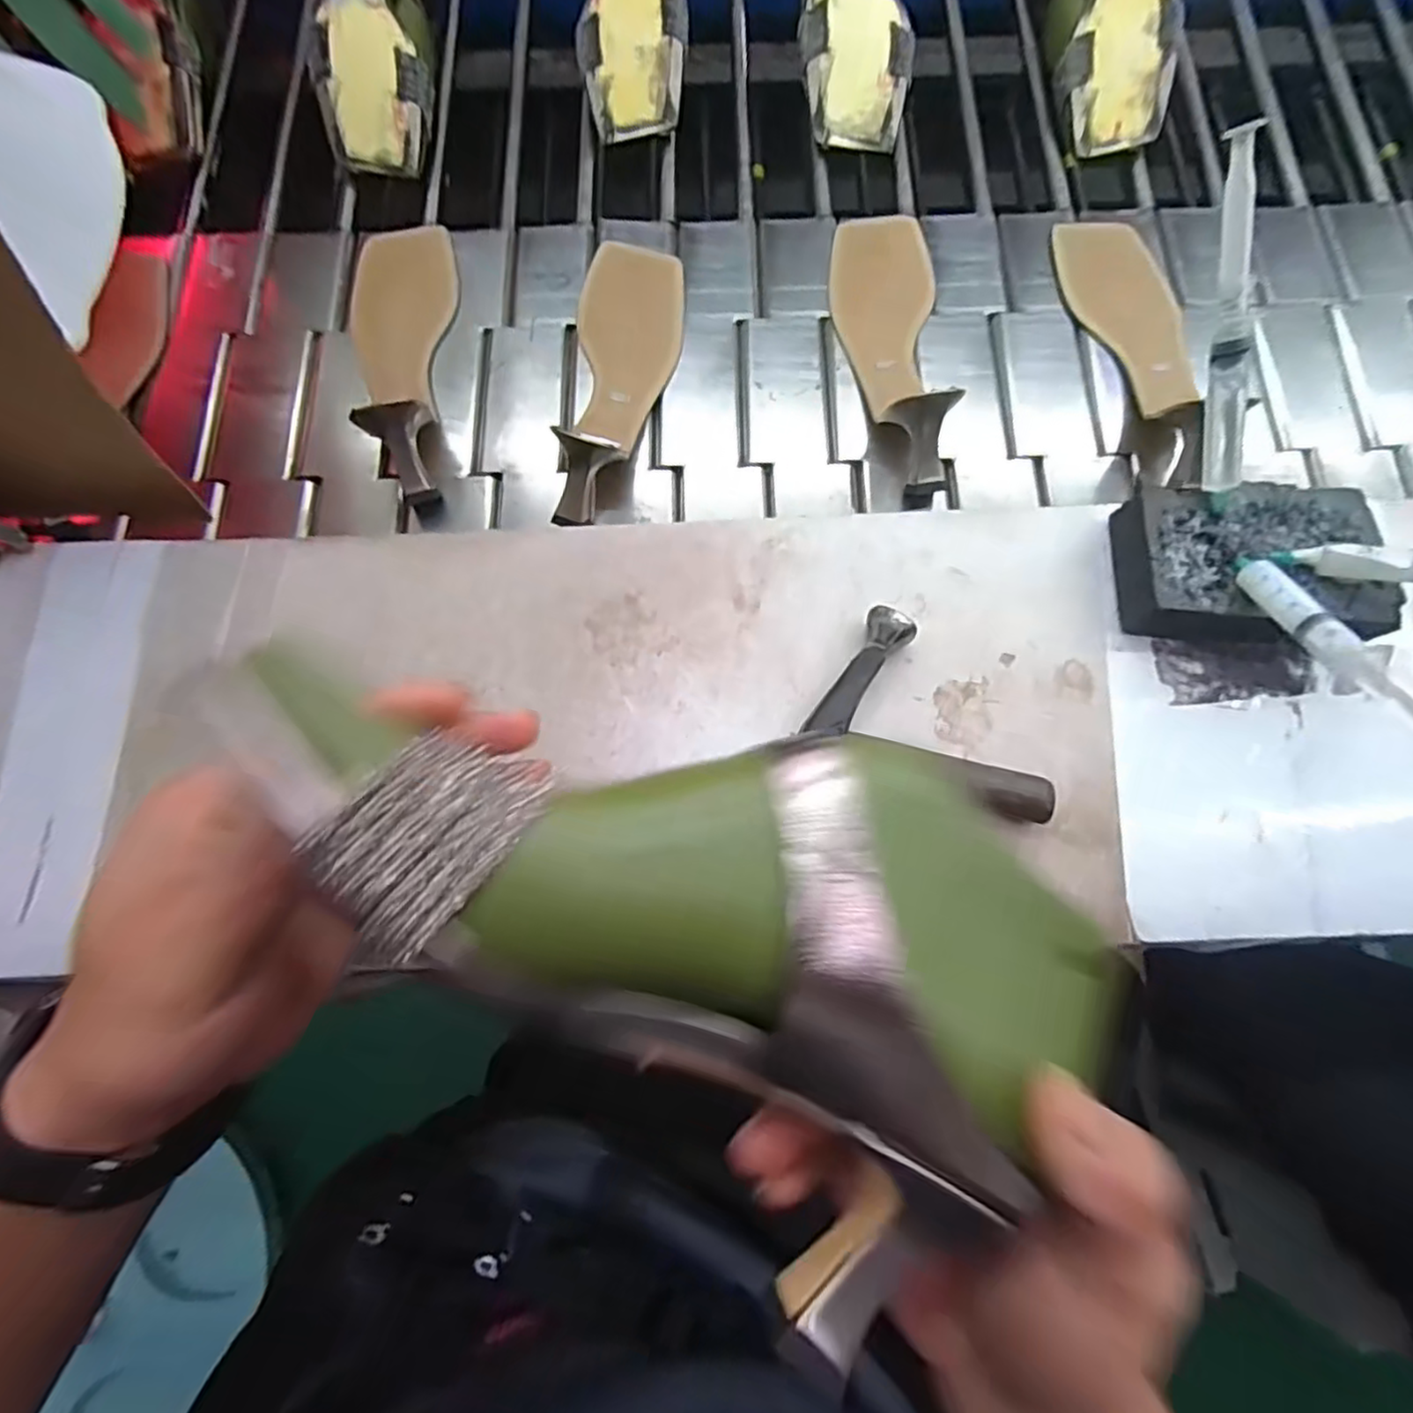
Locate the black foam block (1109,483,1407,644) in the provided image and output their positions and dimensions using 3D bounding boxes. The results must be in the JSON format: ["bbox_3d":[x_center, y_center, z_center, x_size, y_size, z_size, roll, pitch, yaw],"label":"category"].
[{"bbox_3d":[0.300,-0.077,0.374,0.126,0.037,0.082,0,76,0],"label":"black foam block"}]

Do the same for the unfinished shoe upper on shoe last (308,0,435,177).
[{"bbox_3d":[-0.263,-0.539,0.536,0.080,0.064,0.218,-5,76,-1],"label":"unfinished shoe upper on shoe last"}]

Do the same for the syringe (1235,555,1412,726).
[{"bbox_3d":[0.286,-0.027,0.304,0.012,0.015,0.151,-3,44,-1],"label":"syringe"}]

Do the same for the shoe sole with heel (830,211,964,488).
[{"bbox_3d":[0.130,-0.271,0.473,0.075,0.055,0.242,4,76,1],"label":"shoe sole with heel"}]

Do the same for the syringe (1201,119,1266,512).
[{"bbox_3d":[0.259,-0.182,0.329,0.016,0.017,0.166,-16,113,-4],"label":"syringe"}]

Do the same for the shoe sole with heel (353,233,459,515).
[{"bbox_3d":[-0.223,-0.262,0.472,0.076,0.054,0.247,-6,76,-2],"label":"shoe sole with heel"}]

